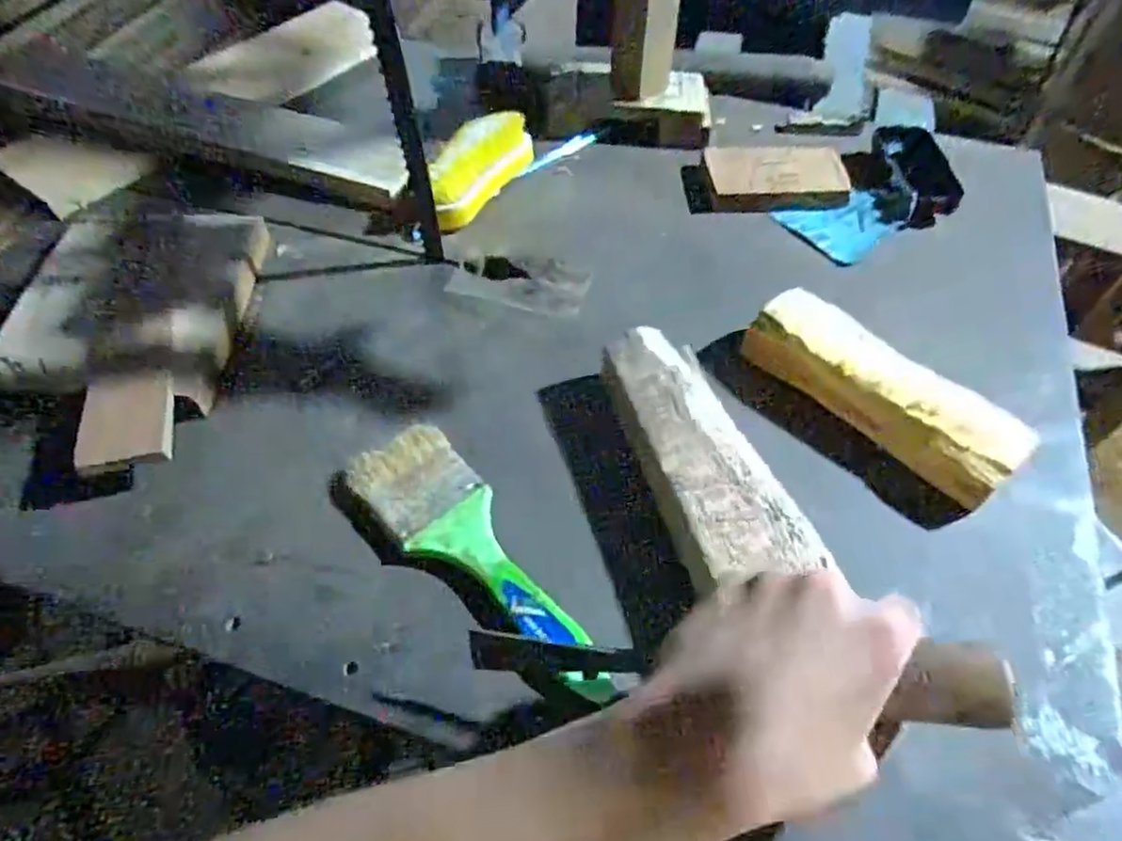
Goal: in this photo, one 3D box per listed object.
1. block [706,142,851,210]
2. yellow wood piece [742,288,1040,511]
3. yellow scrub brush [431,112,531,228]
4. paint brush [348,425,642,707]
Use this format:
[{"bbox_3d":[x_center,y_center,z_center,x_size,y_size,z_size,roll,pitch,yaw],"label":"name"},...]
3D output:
[{"bbox_3d":[0.186,-0.211,0.596,0.117,0.023,0.065,2,53,1],"label":"block"},{"bbox_3d":[0.200,-0.016,0.444,0.061,0.042,0.175,-35,61,-24],"label":"yellow wood piece"},{"bbox_3d":[-0.070,-0.204,0.566,0.045,0.048,0.124,32,59,21],"label":"yellow scrub brush"},{"bbox_3d":[-0.042,0.077,0.382,0.057,0.016,0.195,-34,61,-23],"label":"paint brush"}]

